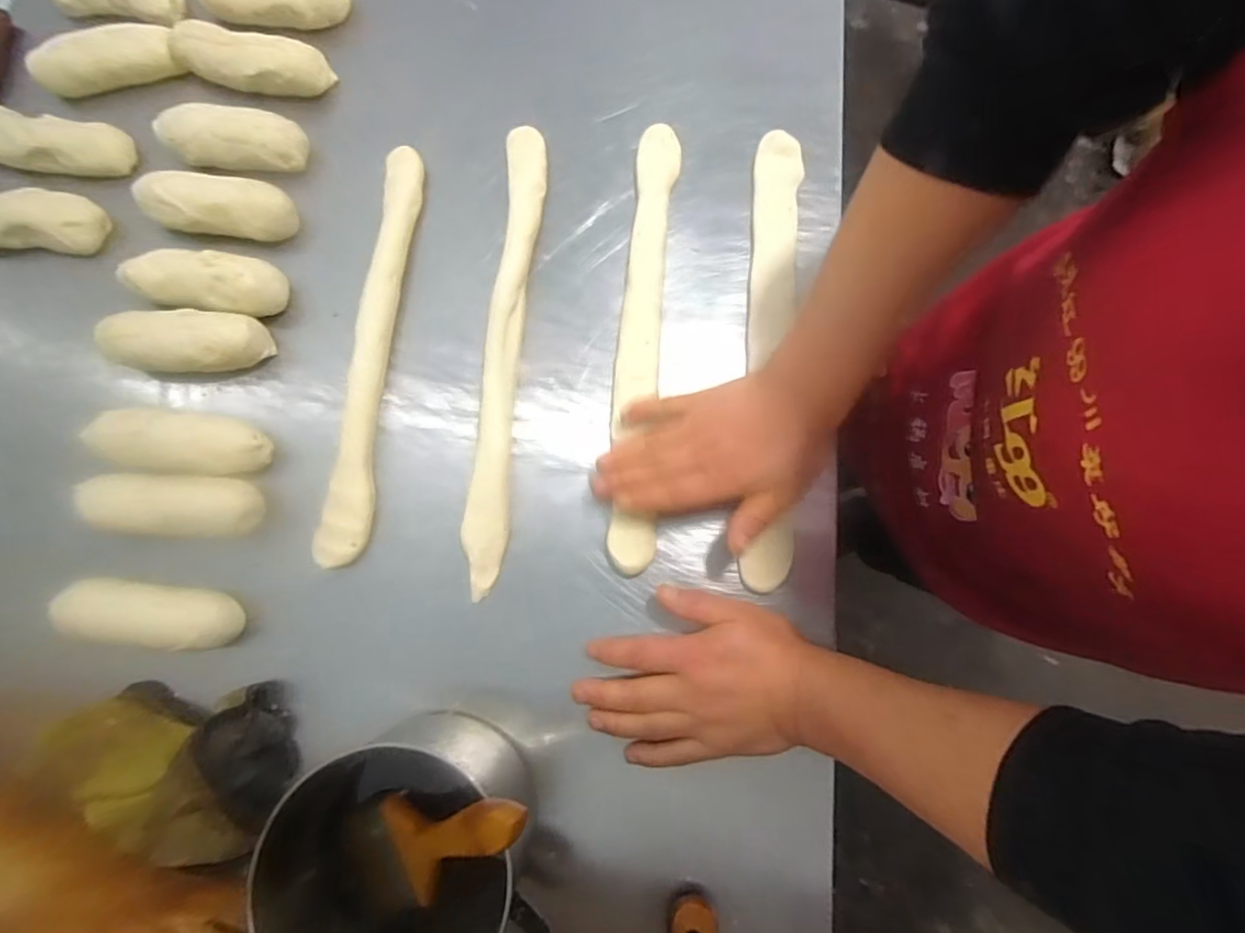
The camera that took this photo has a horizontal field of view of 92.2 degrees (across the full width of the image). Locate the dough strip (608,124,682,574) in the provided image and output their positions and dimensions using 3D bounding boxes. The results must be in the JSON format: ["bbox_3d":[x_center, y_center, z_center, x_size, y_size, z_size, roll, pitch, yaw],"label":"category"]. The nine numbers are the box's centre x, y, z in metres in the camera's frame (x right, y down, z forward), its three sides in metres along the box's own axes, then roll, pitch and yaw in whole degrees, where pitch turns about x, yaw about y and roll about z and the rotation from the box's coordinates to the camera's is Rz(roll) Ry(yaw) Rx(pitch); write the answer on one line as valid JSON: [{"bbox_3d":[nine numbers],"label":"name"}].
[{"bbox_3d":[0.017,-0.108,0.483,0.040,0.017,0.375,4,78,2],"label":"dough strip"}]

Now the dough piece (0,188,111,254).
[{"bbox_3d":[-0.501,-0.205,0.502,0.117,0.034,0.044,-2,79,0],"label":"dough piece"}]

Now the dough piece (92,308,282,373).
[{"bbox_3d":[-0.344,-0.097,0.474,0.123,0.041,0.047,-1,79,0],"label":"dough piece"}]

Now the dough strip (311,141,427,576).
[{"bbox_3d":[-0.197,-0.100,0.480,0.040,0.023,0.348,5,79,2],"label":"dough strip"}]

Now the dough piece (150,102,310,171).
[{"bbox_3d":[-0.332,-0.276,0.510,0.118,0.047,0.034,0,77,1],"label":"dough piece"}]

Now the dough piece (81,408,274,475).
[{"bbox_3d":[-0.332,-0.019,0.456,0.130,0.038,0.048,6,79,2],"label":"dough piece"}]

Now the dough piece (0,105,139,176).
[{"bbox_3d":[-0.499,-0.280,0.519,0.136,0.031,0.041,9,79,2],"label":"dough piece"}]

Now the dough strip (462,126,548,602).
[{"bbox_3d":[-0.092,-0.099,0.480,0.032,0.024,0.386,3,79,1],"label":"dough strip"}]

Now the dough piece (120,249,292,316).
[{"bbox_3d":[-0.340,-0.151,0.489,0.134,0.037,0.050,7,79,2],"label":"dough piece"}]

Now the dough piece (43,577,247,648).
[{"bbox_3d":[-0.337,0.106,0.434,0.114,0.040,0.042,5,79,2],"label":"dough piece"}]

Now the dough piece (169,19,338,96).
[{"bbox_3d":[-0.333,-0.360,0.528,0.136,0.033,0.041,10,79,3],"label":"dough piece"}]

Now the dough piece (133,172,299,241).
[{"bbox_3d":[-0.338,-0.218,0.500,0.123,0.042,0.050,3,79,1],"label":"dough piece"}]

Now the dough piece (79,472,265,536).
[{"bbox_3d":[-0.333,0.028,0.449,0.127,0.036,0.049,1,79,1],"label":"dough piece"}]

